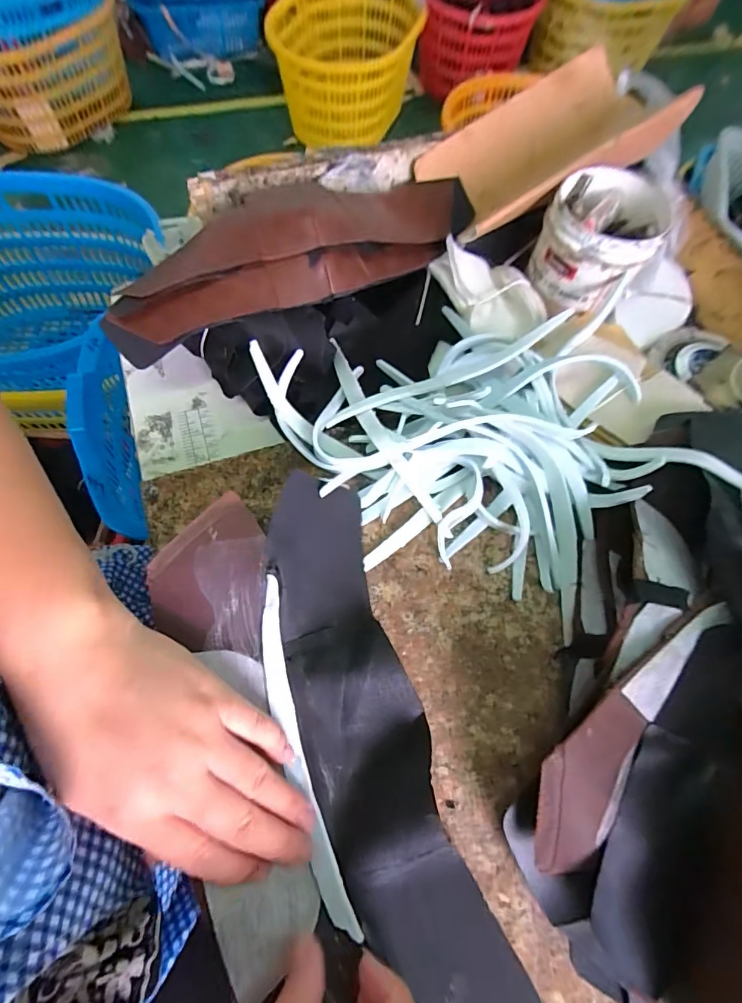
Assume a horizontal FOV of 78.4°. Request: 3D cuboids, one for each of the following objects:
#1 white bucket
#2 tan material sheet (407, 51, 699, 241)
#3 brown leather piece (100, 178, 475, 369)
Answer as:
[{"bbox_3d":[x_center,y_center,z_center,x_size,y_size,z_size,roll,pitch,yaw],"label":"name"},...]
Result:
[{"bbox_3d":[0.197,-0.227,0.397,0.093,0.070,0.101,33,70,11],"label":"white bucket"},{"bbox_3d":[0.152,-0.314,0.398,0.195,0.082,0.120,-23,70,-11],"label":"tan material sheet"},{"bbox_3d":[-0.055,-0.209,0.372,0.328,0.047,0.102,-28,71,-13],"label":"brown leather piece"}]

